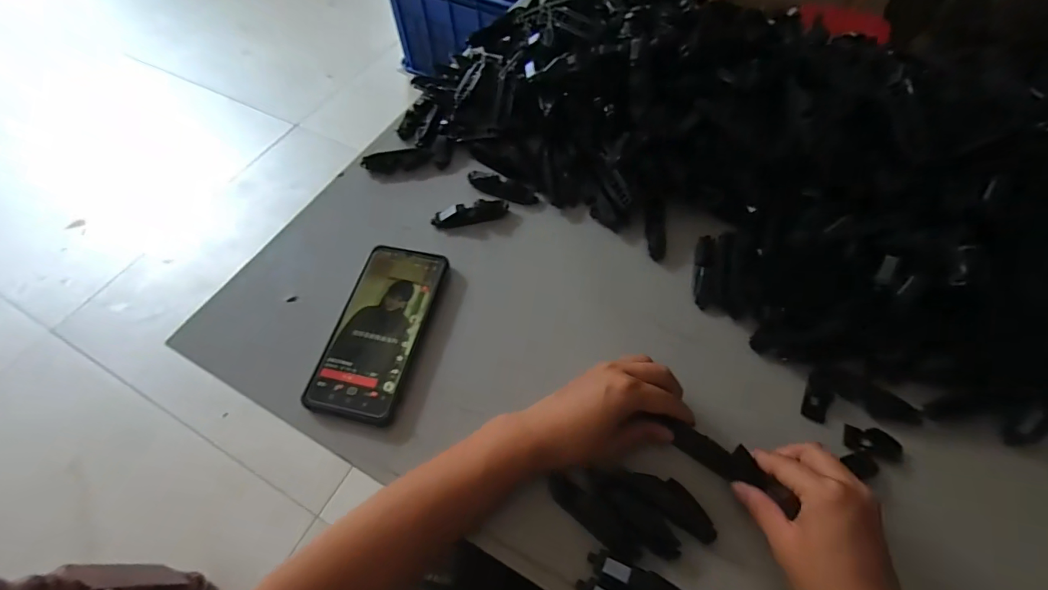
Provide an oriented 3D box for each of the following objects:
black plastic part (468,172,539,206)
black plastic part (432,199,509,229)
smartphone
[{"bbox_3d":[-0.023,-0.117,0.516,0.081,0.015,0.024,18,61,12],"label":"black plastic part"},{"bbox_3d":[-0.055,-0.085,0.490,0.079,0.014,0.018,-13,59,-6],"label":"black plastic part"},{"bbox_3d":[-0.130,0.028,0.428,0.080,0.009,0.169,12,60,8],"label":"smartphone"}]

